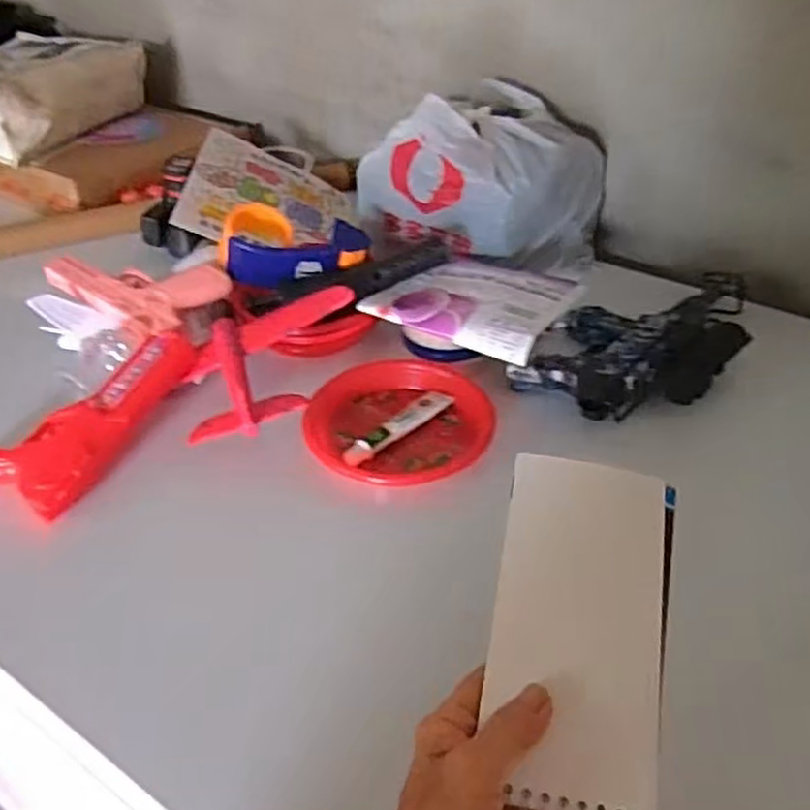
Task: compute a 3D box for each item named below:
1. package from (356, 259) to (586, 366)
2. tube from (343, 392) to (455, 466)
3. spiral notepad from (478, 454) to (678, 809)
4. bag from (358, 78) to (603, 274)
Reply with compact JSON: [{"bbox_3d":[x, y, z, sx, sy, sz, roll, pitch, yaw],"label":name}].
[{"bbox_3d":[0.062,-0.103,0.705,0.173,0.025,0.127,21,43,24],"label":"package"},{"bbox_3d":[-0.005,0.017,0.653,0.026,0.014,0.120,29,47,31],"label":"tube"},{"bbox_3d":[0.092,0.111,0.377,0.091,0.010,0.178,5,59,6],"label":"spiral notepad"},{"bbox_3d":[0.101,-0.265,0.856,0.233,0.152,0.221,24,44,27],"label":"bag"}]

